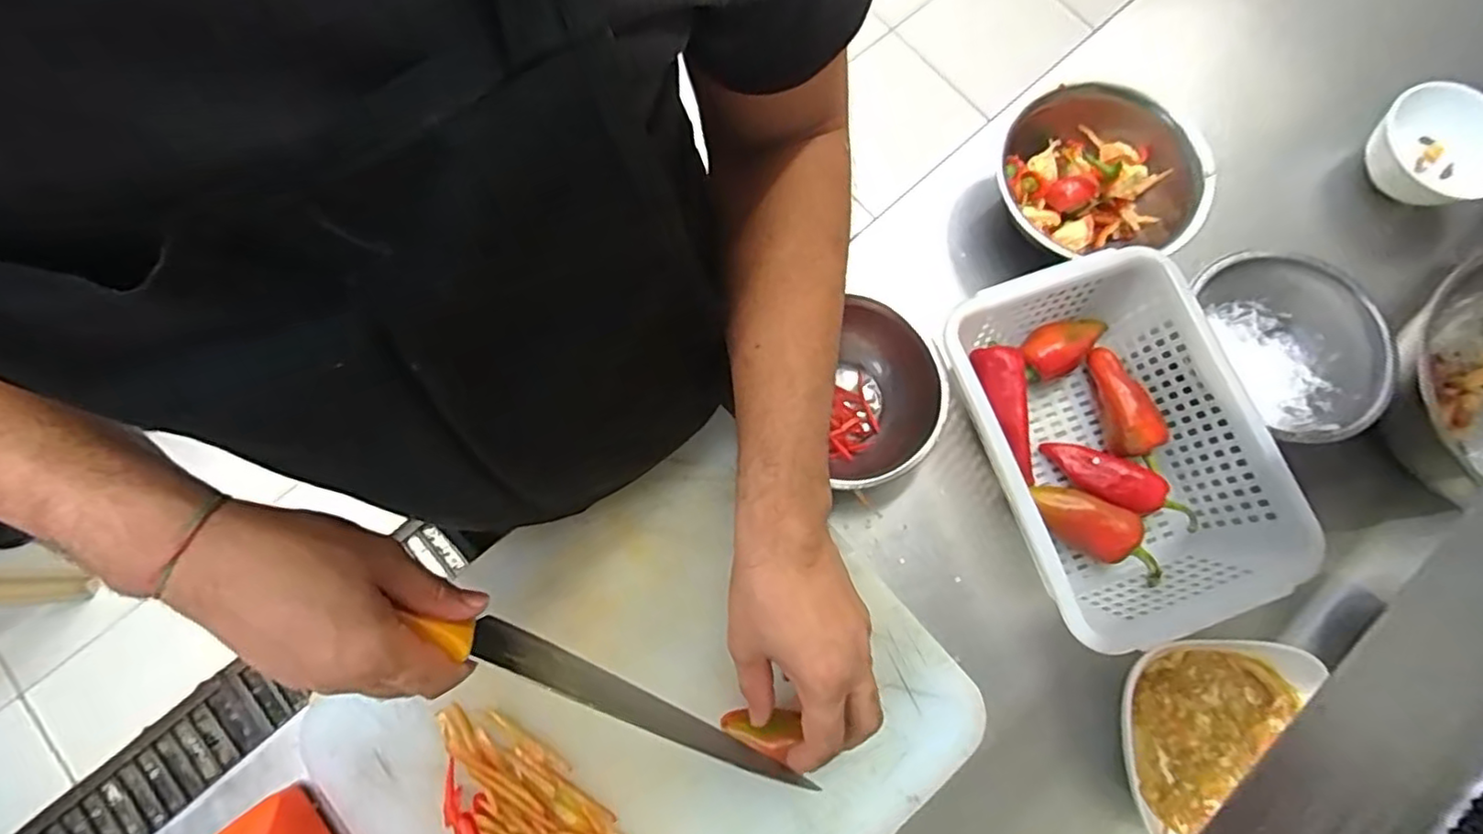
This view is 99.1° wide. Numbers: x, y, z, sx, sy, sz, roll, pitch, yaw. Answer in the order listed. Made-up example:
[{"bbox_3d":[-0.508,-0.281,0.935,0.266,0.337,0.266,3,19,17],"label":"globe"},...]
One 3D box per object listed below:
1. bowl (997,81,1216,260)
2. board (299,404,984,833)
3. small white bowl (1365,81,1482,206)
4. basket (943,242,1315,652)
[{"bbox_3d":[0.303,-0.198,0.545,0.165,0.068,0.166,0,77,0],"label":"bowl"},{"bbox_3d":[-0.068,0.224,0.454,0.382,0.028,0.327,-41,81,-9],"label":"board"},{"bbox_3d":[0.607,-0.235,0.558,0.096,0.065,0.109,-19,78,-5],"label":"small white bowl"},{"bbox_3d":[0.276,0.024,0.492,0.188,0.086,0.265,-21,78,-5],"label":"basket"}]

